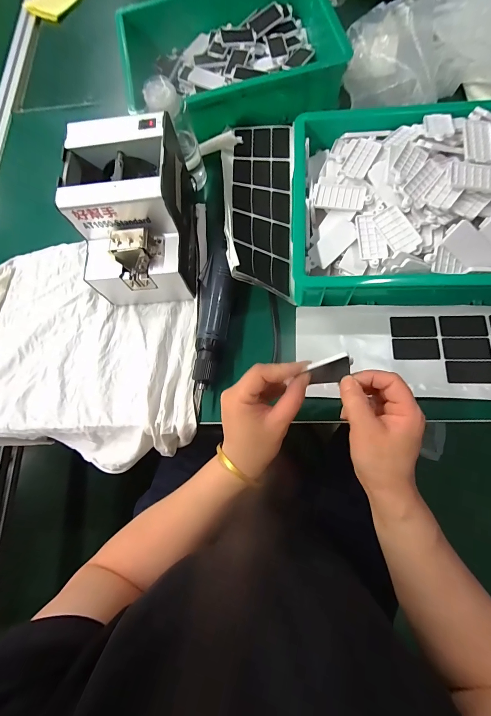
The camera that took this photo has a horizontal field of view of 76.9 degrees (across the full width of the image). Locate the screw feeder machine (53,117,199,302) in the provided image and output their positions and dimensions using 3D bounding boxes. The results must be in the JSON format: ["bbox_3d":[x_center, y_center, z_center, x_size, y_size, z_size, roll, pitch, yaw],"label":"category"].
[{"bbox_3d":[-0.144,-0.182,0.428,0.141,0.162,0.180,-7,74,5],"label":"screw feeder machine"}]

